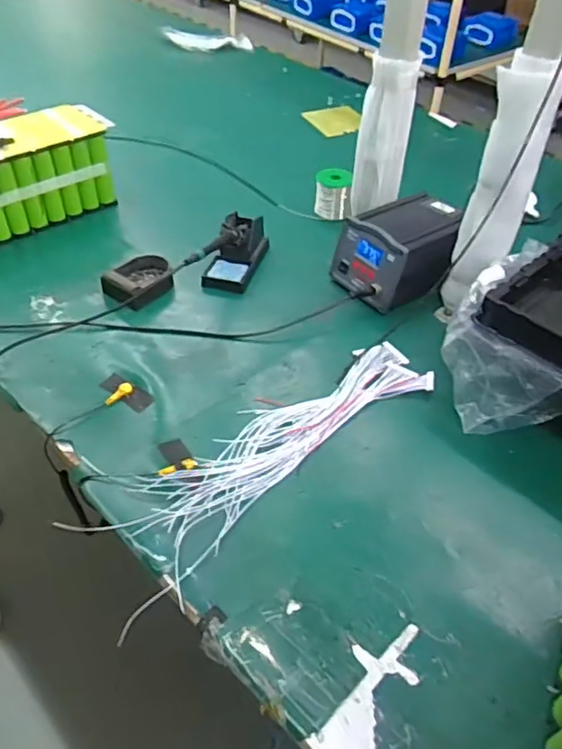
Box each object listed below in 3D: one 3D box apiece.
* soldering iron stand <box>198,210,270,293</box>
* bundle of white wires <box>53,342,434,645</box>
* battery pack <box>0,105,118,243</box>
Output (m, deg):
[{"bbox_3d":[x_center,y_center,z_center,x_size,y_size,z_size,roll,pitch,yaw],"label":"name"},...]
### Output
[{"bbox_3d":[-0.072,-0.209,0.977,0.075,0.066,0.145,15,47,12],"label":"soldering iron stand"},{"bbox_3d":[0.000,0.091,0.707,0.462,0.026,0.149,-28,55,-25],"label":"bundle of white wires"},{"bbox_3d":[-0.449,-0.357,1.044,0.308,0.138,0.133,-31,54,-28],"label":"battery pack"}]

